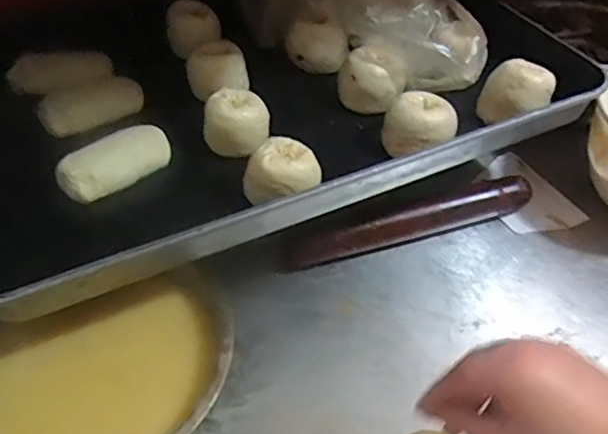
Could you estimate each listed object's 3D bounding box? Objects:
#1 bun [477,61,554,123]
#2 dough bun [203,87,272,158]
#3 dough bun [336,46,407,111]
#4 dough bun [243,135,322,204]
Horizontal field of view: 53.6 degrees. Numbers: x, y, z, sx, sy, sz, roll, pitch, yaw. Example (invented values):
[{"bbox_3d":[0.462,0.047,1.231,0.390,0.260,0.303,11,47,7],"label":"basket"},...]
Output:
[{"bbox_3d":[0.209,-0.121,0.585,0.062,0.050,0.054,-26,51,-20],"label":"bun"},{"bbox_3d":[-0.062,-0.086,0.550,0.058,0.044,0.058,-10,47,-7],"label":"dough bun"},{"bbox_3d":[0.069,-0.138,0.598,0.069,0.051,0.046,5,47,7],"label":"dough bun"},{"bbox_3d":[-0.014,-0.039,0.505,0.057,0.035,0.058,21,51,20],"label":"dough bun"}]

